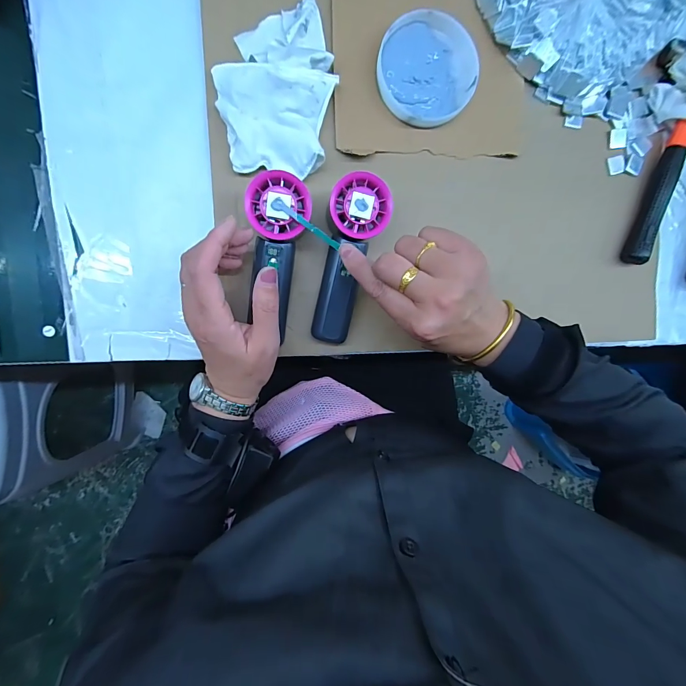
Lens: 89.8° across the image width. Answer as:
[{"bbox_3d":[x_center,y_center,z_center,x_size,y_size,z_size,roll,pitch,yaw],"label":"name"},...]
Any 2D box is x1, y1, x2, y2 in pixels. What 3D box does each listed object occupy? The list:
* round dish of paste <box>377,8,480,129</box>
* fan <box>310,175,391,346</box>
[{"bbox_3d":[0.085,-0.274,0.350,0.099,0.017,0.104,-1,95,-8],"label":"round dish of paste"},{"bbox_3d":[-0.001,-0.078,0.338,0.053,0.056,0.151,16,93,-9],"label":"fan"}]

